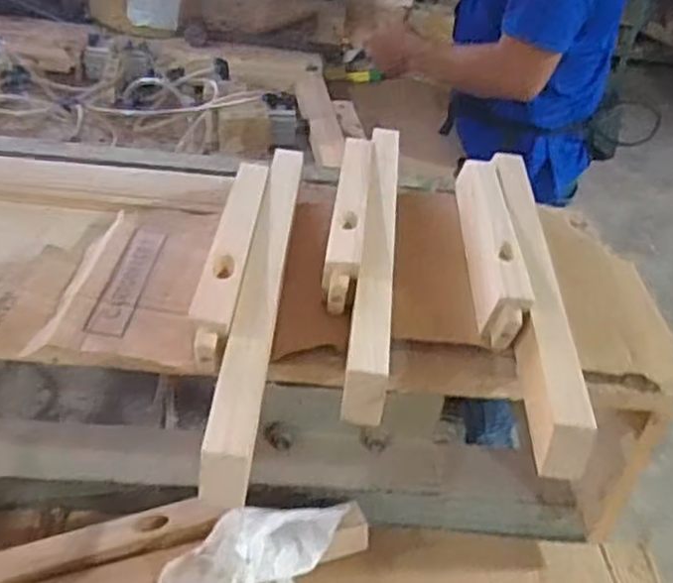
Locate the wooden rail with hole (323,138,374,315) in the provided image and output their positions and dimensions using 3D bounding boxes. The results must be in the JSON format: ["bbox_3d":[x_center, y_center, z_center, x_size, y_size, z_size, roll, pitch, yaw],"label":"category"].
[{"bbox_3d":[0.013,-0.076,0.699,0.028,0.050,0.259,8,37,0],"label":"wooden rail with hole"}]

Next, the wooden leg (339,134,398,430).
[{"bbox_3d":[0.037,-0.048,0.669,0.029,0.048,0.398,8,37,0],"label":"wooden leg"}]

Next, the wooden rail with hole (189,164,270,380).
[{"bbox_3d":[-0.087,-0.037,0.614,0.030,0.032,0.259,7,37,-1],"label":"wooden rail with hole"}]

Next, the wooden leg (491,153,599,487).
[{"bbox_3d":[0.170,-0.014,0.649,0.035,0.041,0.409,8,37,0],"label":"wooden leg"}]

